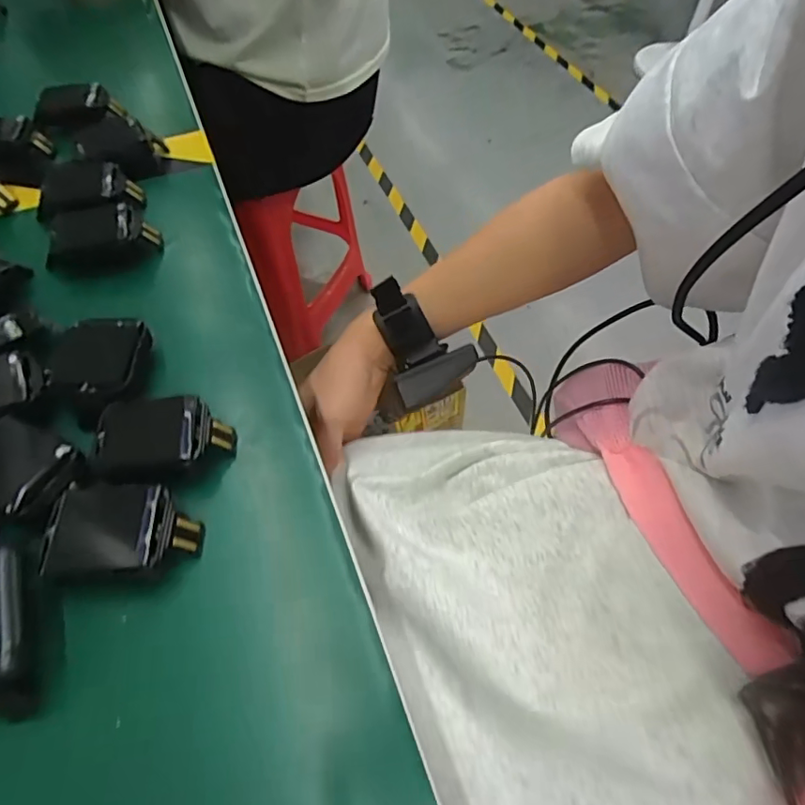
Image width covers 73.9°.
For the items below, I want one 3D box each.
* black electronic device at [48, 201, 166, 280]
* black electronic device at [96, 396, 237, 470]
[{"bbox_3d":[-0.151,-0.082,0.269,0.051,0.018,0.037,-13,58,-9],"label":"black electronic device"},{"bbox_3d":[-0.091,0.013,0.207,0.047,0.017,0.029,-3,57,-2],"label":"black electronic device"}]

